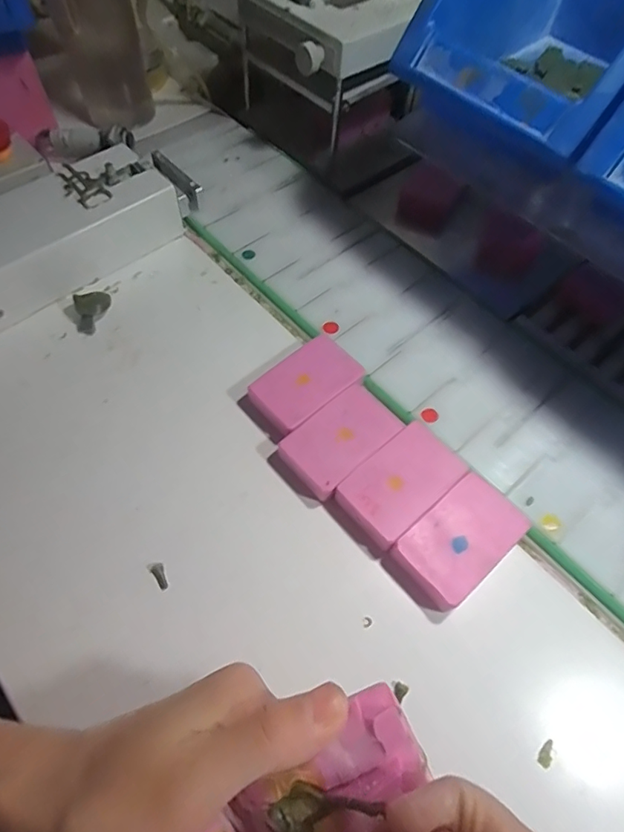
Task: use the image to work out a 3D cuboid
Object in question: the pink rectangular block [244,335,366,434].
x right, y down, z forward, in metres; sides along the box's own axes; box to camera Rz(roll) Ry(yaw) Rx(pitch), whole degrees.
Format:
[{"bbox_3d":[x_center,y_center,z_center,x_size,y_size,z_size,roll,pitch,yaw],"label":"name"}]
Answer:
[{"bbox_3d":[-0.003,-0.022,0.327,0.070,0.011,0.044,-38,68,-23],"label":"pink rectangular block"}]

